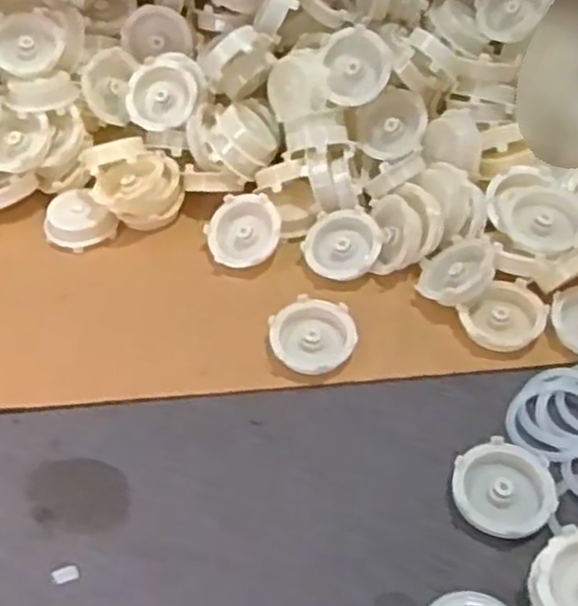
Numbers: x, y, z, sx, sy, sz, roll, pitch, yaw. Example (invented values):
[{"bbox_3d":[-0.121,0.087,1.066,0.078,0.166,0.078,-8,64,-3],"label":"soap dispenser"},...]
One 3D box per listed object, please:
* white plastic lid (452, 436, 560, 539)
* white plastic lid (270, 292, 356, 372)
[{"bbox_3d":[0.127,0.113,0.474,0.058,0.017,0.058,-2,50,2],"label":"white plastic lid"},{"bbox_3d":[0.016,0.022,0.549,0.056,0.017,0.055,-2,50,2],"label":"white plastic lid"}]

